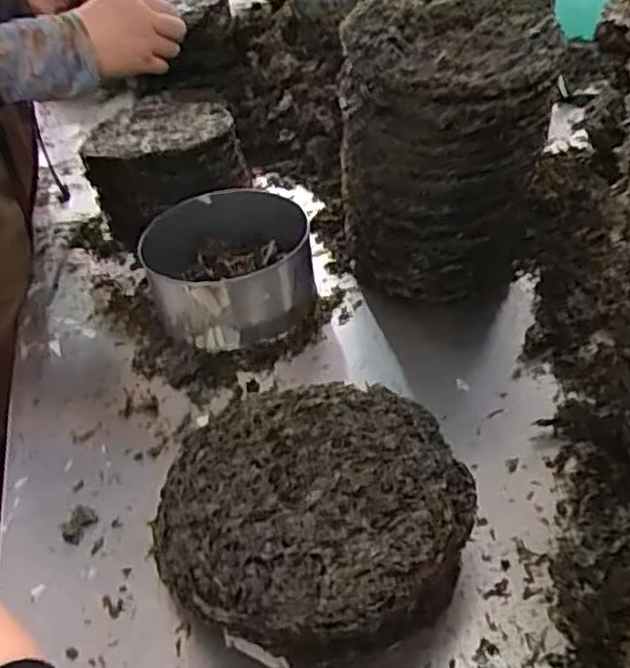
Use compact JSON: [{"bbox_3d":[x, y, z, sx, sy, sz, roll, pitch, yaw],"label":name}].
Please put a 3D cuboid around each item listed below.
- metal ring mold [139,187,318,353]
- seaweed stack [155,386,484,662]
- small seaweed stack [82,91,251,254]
[{"bbox_3d":[-0.093,-0.083,0.807,0.190,0.090,0.216,-19,41,-12],"label":"metal ring mold"},{"bbox_3d":[0.003,0.145,0.513,0.219,0.104,0.199,-15,41,-11],"label":"seaweed stack"},{"bbox_3d":[-0.196,-0.217,0.960,0.189,0.130,0.214,7,43,18],"label":"small seaweed stack"}]

